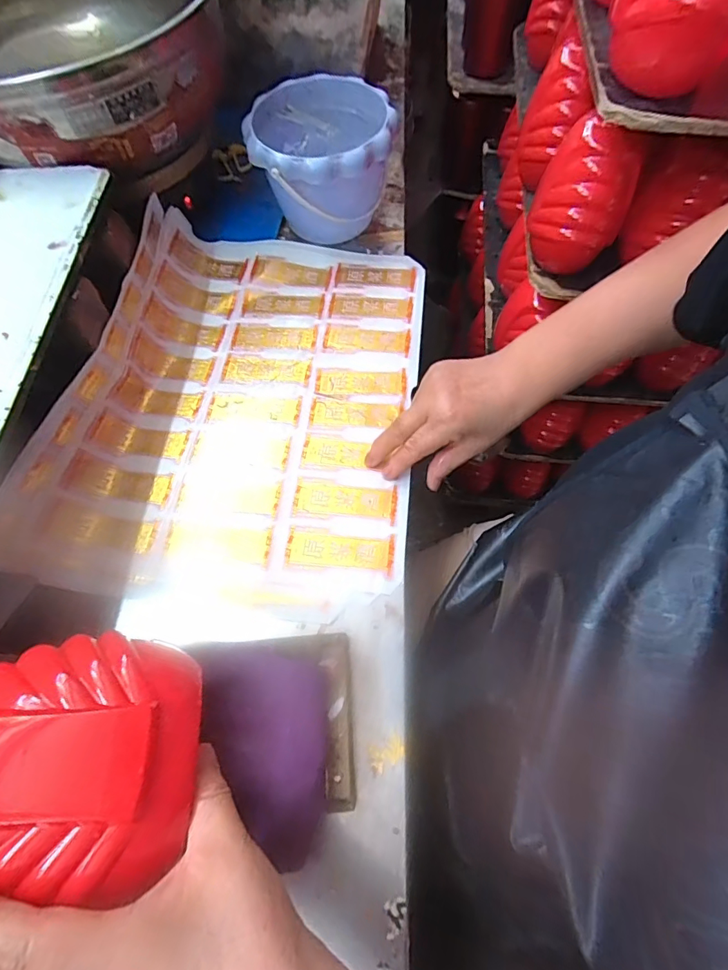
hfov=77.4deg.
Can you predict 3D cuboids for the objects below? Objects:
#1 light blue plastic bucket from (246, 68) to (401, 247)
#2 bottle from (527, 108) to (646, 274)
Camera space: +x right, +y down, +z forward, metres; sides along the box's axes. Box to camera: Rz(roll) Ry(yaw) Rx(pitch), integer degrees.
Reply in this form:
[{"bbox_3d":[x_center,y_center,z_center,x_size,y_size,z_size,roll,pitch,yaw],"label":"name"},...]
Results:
[{"bbox_3d":[-0.051,-0.374,0.540,0.152,0.117,0.166,0,66,1],"label":"light blue plastic bucket"},{"bbox_3d":[0.228,-0.305,0.468,0.088,0.137,0.097,20,67,8],"label":"bottle"}]

